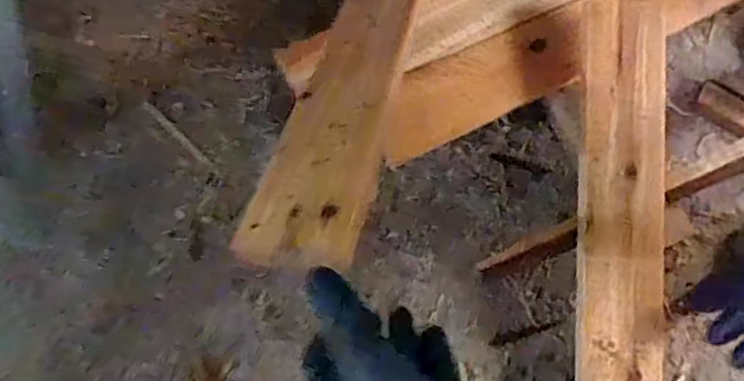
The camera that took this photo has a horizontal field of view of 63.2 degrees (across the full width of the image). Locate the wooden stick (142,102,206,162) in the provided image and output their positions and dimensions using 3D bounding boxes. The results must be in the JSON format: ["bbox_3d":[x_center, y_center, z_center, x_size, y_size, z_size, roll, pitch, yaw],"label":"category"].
[{"bbox_3d":[-0.207,-0.062,0.634,0.090,0.004,0.009,43,77,11],"label":"wooden stick"}]

